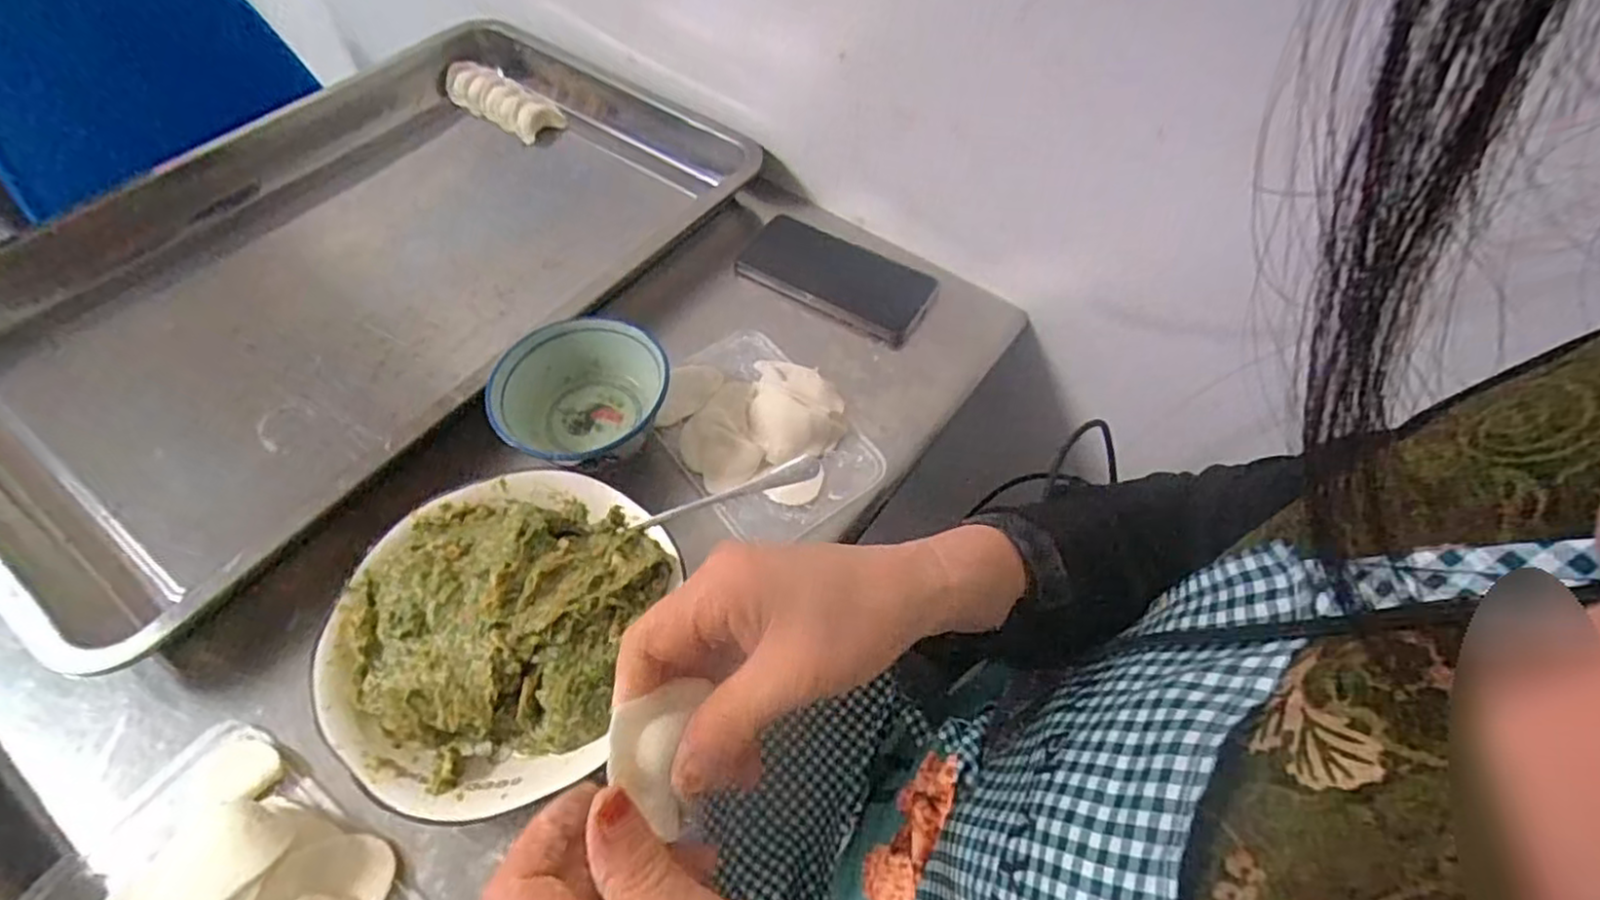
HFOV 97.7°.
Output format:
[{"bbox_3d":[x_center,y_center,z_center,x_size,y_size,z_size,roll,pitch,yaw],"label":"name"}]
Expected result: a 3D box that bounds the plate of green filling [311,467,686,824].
[{"bbox_3d":[-0.172,0.094,0.391,0.170,0.060,0.187,0,54,-1],"label":"plate of green filling"}]

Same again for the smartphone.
[{"bbox_3d":[0.029,-0.147,0.582,0.157,0.011,0.078,28,58,18],"label":"smartphone"}]

